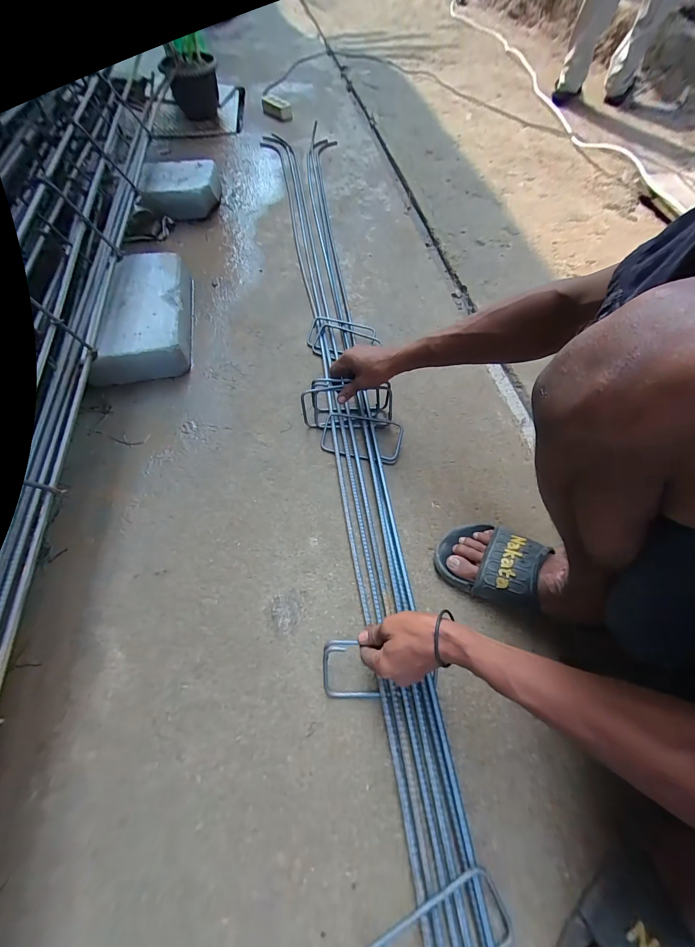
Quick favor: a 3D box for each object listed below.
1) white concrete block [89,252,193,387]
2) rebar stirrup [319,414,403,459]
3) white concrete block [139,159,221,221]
[{"bbox_3d":[-0.440,-0.354,0.749,0.177,0.082,0.333,-8,61,-5],"label":"white concrete block"},{"bbox_3d":[0.027,-0.071,0.625,0.144,0.025,0.087,13,62,7],"label":"rebar stirrup"},{"bbox_3d":[-0.508,-0.868,1.037,0.216,0.086,0.221,-6,61,-4],"label":"white concrete block"}]

